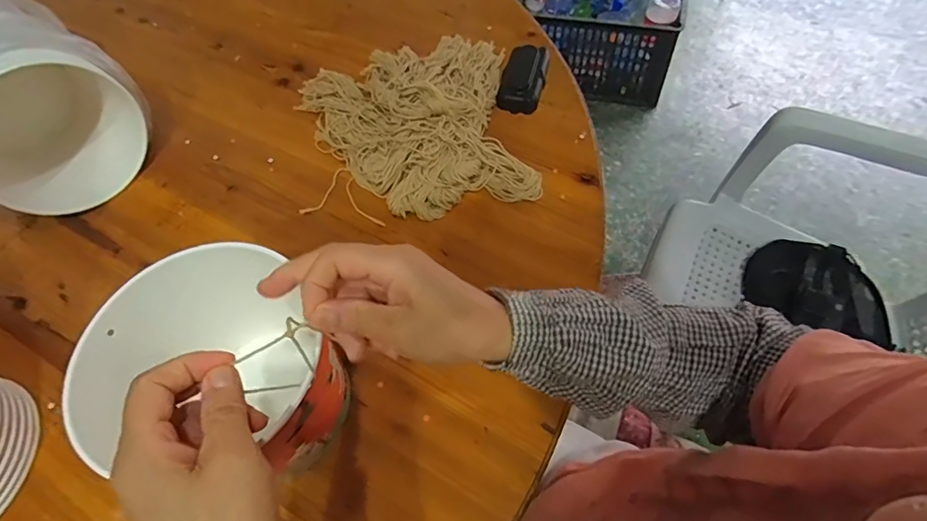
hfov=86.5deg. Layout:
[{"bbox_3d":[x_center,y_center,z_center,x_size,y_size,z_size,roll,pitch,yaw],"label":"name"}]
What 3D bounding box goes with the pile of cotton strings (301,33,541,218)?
[{"bbox_3d":[-0.065,-0.177,0.573,0.254,0.065,0.280,-11,59,-3],"label":"pile of cotton strings"}]

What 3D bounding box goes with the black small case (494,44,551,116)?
[{"bbox_3d":[0.074,-0.230,0.613,0.053,0.023,0.107,11,61,10],"label":"black small case"}]

